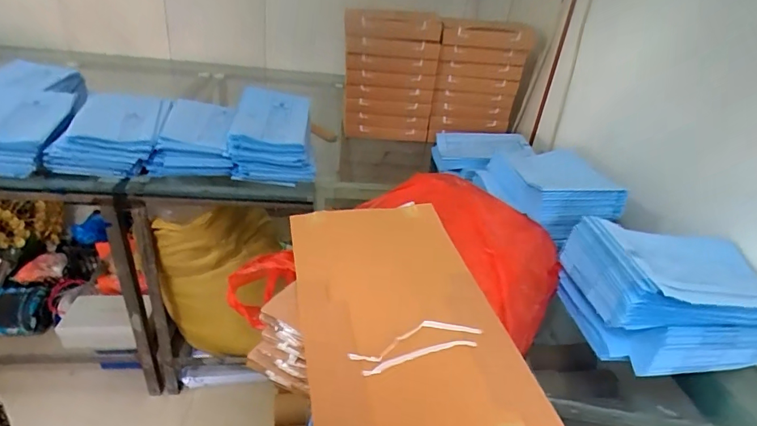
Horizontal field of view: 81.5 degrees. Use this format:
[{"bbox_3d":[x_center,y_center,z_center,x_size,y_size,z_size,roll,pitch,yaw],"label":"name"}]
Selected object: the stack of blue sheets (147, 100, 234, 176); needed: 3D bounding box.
[{"bbox_3d":[-0.557,-0.230,1.353,0.222,0.097,0.320,0,32,-12],"label":"stack of blue sheets"}]

